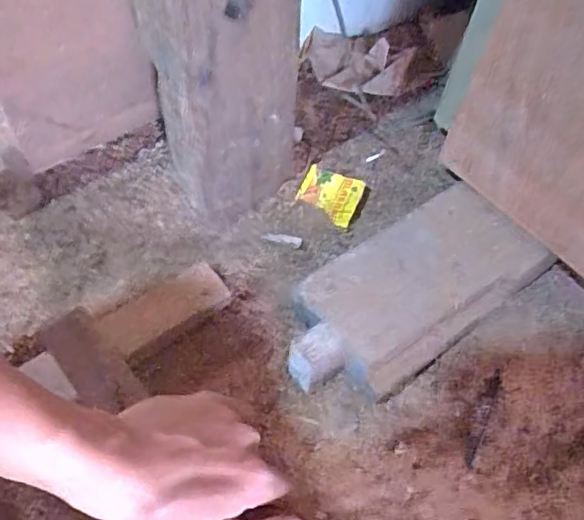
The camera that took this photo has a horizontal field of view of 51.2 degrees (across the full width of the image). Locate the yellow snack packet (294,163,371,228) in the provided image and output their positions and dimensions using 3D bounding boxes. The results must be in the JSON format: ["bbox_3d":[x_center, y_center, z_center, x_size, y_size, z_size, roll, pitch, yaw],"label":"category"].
[{"bbox_3d":[0.039,-0.061,0.583,0.064,0.013,0.050,26,59,15],"label":"yellow snack packet"}]

